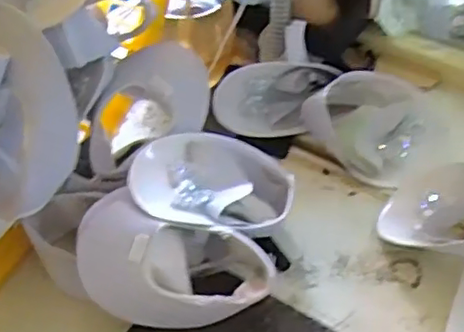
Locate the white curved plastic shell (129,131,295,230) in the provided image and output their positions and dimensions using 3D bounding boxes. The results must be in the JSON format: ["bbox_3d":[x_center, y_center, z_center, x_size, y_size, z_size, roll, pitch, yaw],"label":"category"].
[{"bbox_3d":[-0.016,0.030,0.598,0.146,0.077,0.116,-3,46,1],"label":"white curved plastic shell"}]

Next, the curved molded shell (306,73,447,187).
[{"bbox_3d":[0.163,-0.051,0.687,0.134,0.064,0.116,-21,48,-15],"label":"curved molded shell"}]

